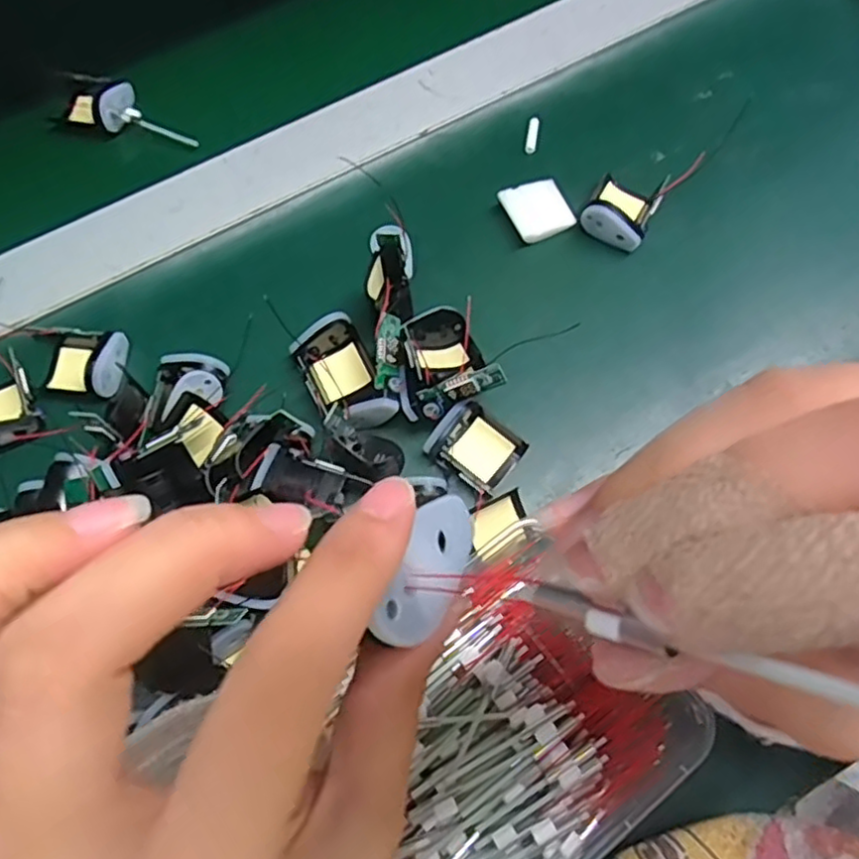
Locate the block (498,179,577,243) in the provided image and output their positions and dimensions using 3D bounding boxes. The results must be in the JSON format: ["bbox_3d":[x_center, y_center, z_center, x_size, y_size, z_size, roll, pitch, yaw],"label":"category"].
[{"bbox_3d":[0.064,-0.126,0.389,0.035,0.011,0.036,-25,73,-8],"label":"block"}]

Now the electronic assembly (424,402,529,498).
[{"bbox_3d":[0.024,0.008,0.340,0.042,0.019,0.036,40,76,12],"label":"electronic assembly"}]

